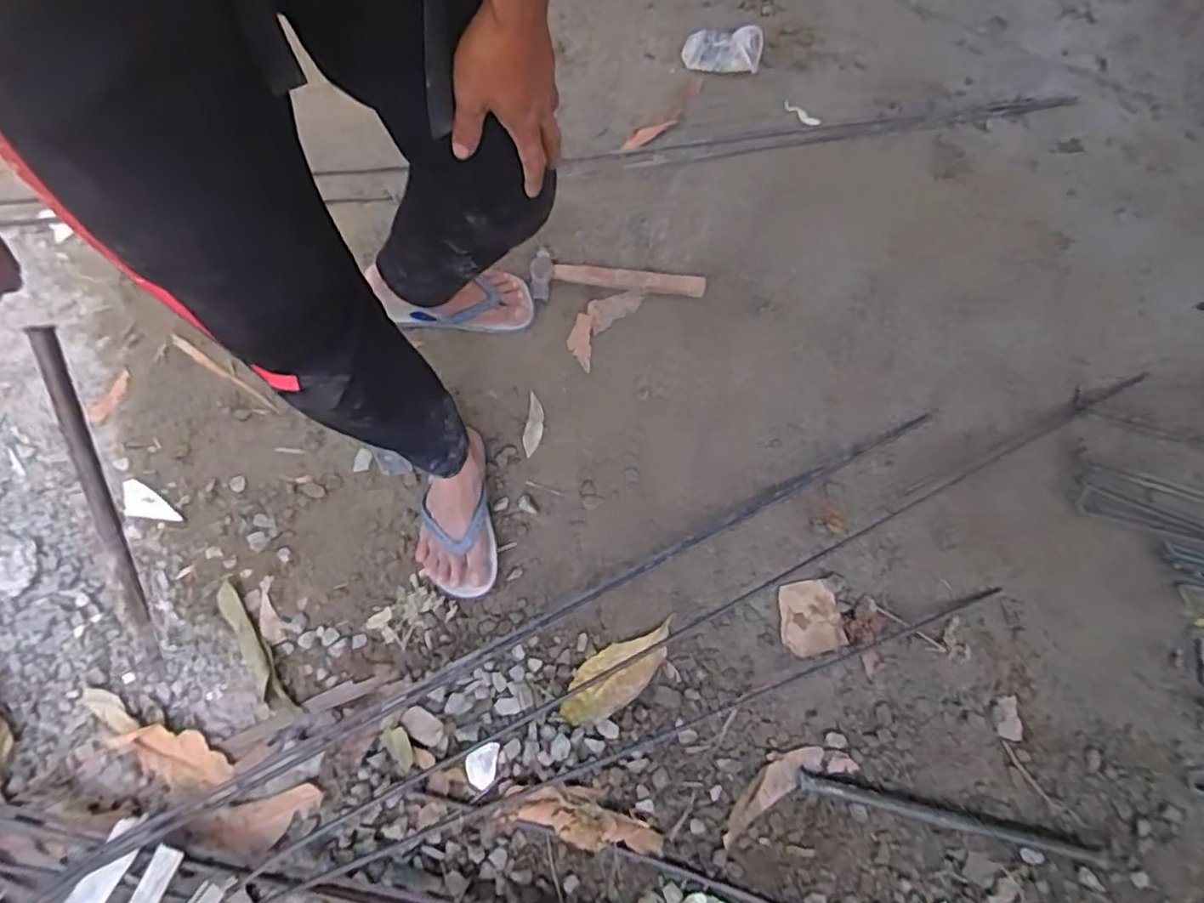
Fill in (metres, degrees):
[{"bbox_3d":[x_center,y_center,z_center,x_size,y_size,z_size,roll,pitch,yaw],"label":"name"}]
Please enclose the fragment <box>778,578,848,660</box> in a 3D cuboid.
[{"bbox_3d":[0.307,0.245,0.962,0.093,0.019,0.106,-6,71,-3],"label":"fragment"}]

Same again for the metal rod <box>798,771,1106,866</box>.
[{"bbox_3d":[0.460,0.488,0.862,0.394,0.014,0.015,13,71,4],"label":"metal rod"}]

